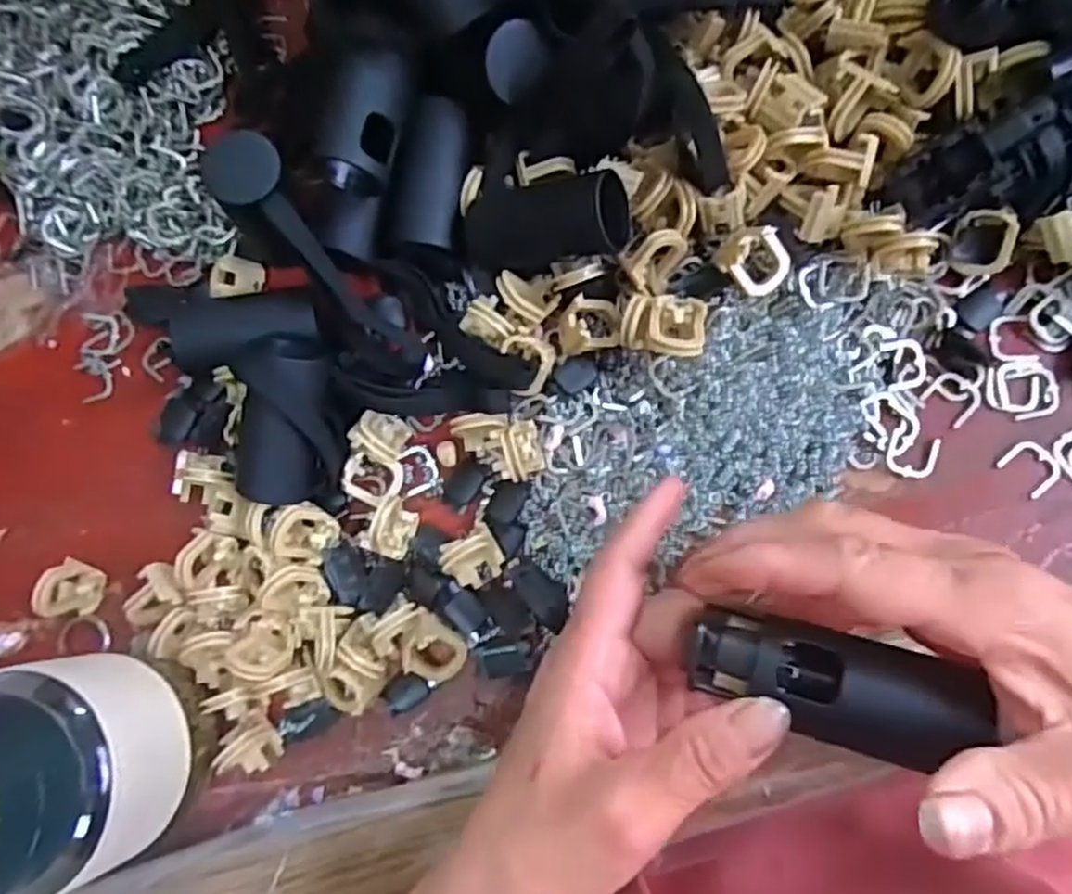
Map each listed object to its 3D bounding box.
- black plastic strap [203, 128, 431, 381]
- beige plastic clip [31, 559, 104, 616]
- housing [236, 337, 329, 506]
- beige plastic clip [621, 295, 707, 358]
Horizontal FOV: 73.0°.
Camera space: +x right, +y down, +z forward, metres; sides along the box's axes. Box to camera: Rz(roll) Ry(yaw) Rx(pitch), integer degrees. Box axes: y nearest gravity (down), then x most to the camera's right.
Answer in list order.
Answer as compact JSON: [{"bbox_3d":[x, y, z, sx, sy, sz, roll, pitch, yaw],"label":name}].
[{"bbox_3d":[-0.084,-0.071,0.289,0.024,0.019,0.115,-36,119,3],"label":"black plastic strap"},{"bbox_3d":[-0.201,0.062,0.313,0.017,0.021,0.023,5,83,9],"label":"beige plastic clip"},{"bbox_3d":[-0.099,-0.009,0.290,0.030,0.029,0.063,15,106,9],"label":"housing"},{"bbox_3d":[0.050,-0.047,0.285,0.031,0.021,0.024,9,84,10],"label":"beige plastic clip"}]

